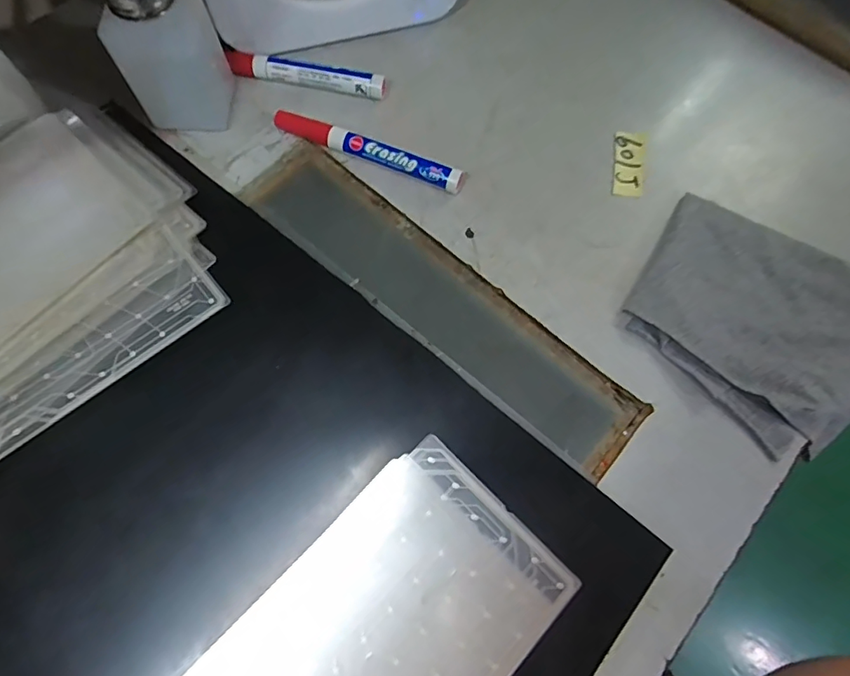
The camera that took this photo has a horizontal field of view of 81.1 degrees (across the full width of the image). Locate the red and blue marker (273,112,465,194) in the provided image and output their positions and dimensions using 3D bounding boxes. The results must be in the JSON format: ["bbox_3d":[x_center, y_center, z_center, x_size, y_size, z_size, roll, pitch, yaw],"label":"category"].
[{"bbox_3d":[-0.042,-0.133,0.354,0.143,0.017,0.013,22,71,7],"label":"red and blue marker"}]

